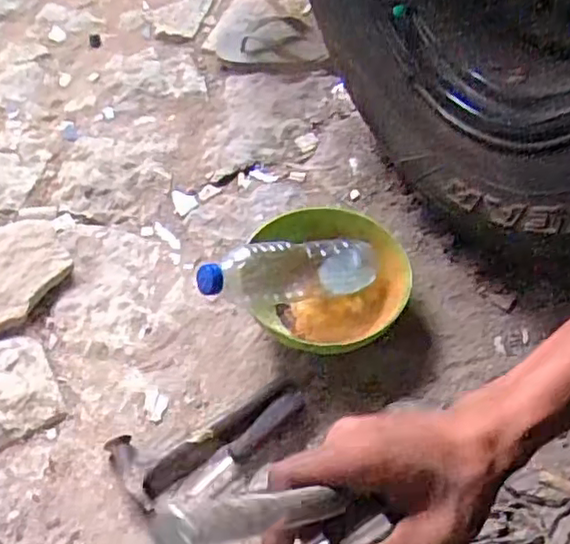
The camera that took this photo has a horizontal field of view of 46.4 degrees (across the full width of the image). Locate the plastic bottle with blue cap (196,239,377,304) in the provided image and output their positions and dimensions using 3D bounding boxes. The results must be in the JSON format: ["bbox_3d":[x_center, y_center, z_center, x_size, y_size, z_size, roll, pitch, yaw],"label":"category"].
[{"bbox_3d":[0.005,-0.001,0.738,0.225,0.056,0.057,-5,51,-32],"label":"plastic bottle with blue cap"}]

